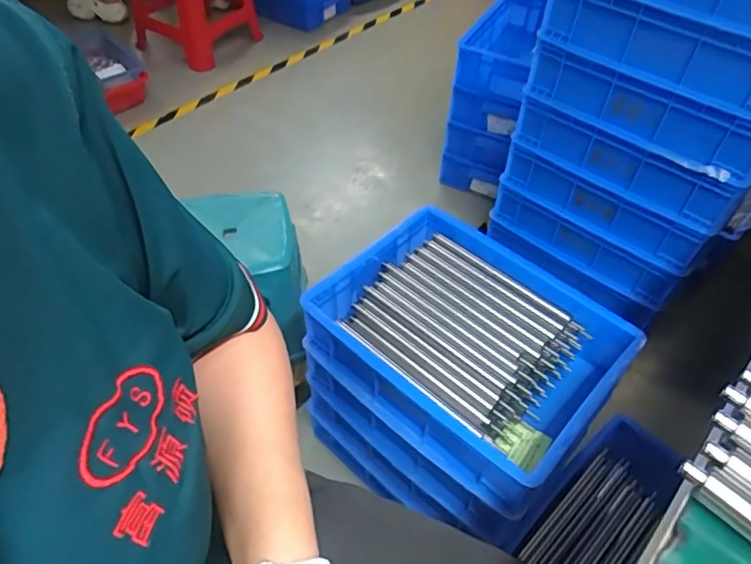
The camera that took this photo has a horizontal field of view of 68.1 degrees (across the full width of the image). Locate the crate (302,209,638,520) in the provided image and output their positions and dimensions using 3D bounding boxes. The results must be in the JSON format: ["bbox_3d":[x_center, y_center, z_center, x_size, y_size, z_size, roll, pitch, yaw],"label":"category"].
[{"bbox_3d":[0.129,0.087,0.838,0.412,0.127,0.306,36,56,26],"label":"crate"}]

